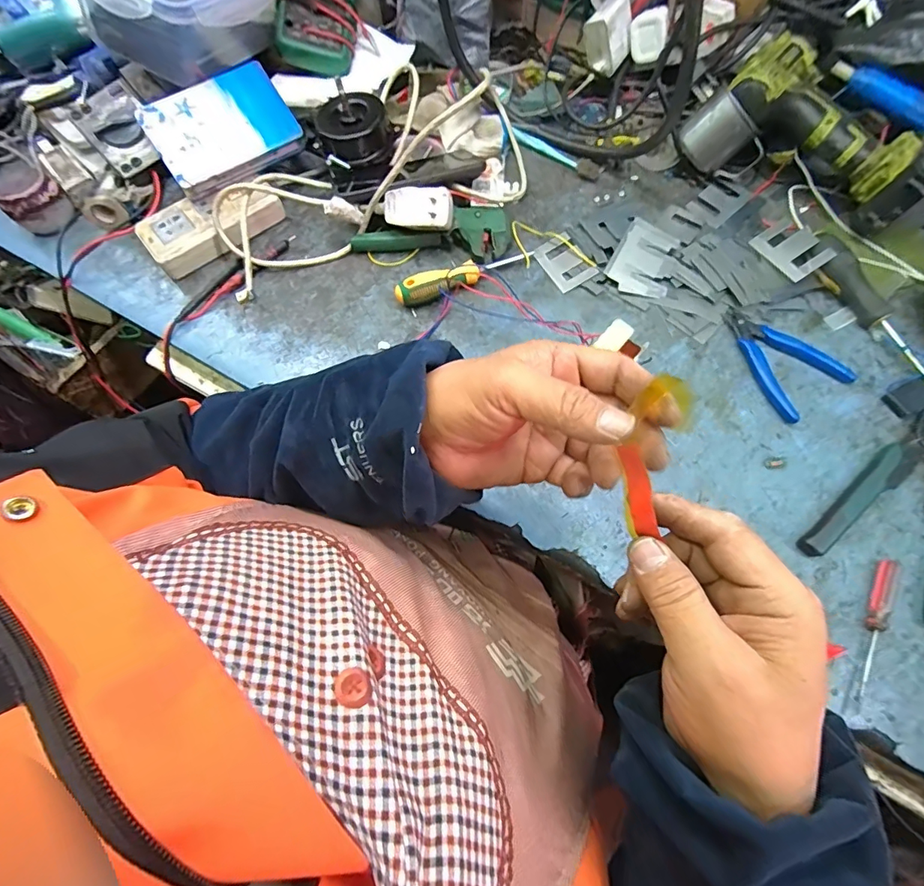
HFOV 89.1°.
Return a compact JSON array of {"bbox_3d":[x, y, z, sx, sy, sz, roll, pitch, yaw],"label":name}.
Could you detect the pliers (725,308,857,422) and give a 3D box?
[{"bbox_3d":[0.300,-0.086,0.444,0.081,0.012,0.118,-29,69,-9],"label":"pliers"}]

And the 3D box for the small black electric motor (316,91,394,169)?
[{"bbox_3d":[-0.122,-0.358,0.539,0.078,0.044,0.082,-16,68,-5],"label":"small black electric motor"}]

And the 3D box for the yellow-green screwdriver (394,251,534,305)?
[{"bbox_3d":[0.005,-0.177,0.493,0.151,0.029,0.025,-19,68,-5],"label":"yellow-green screwdriver"}]

